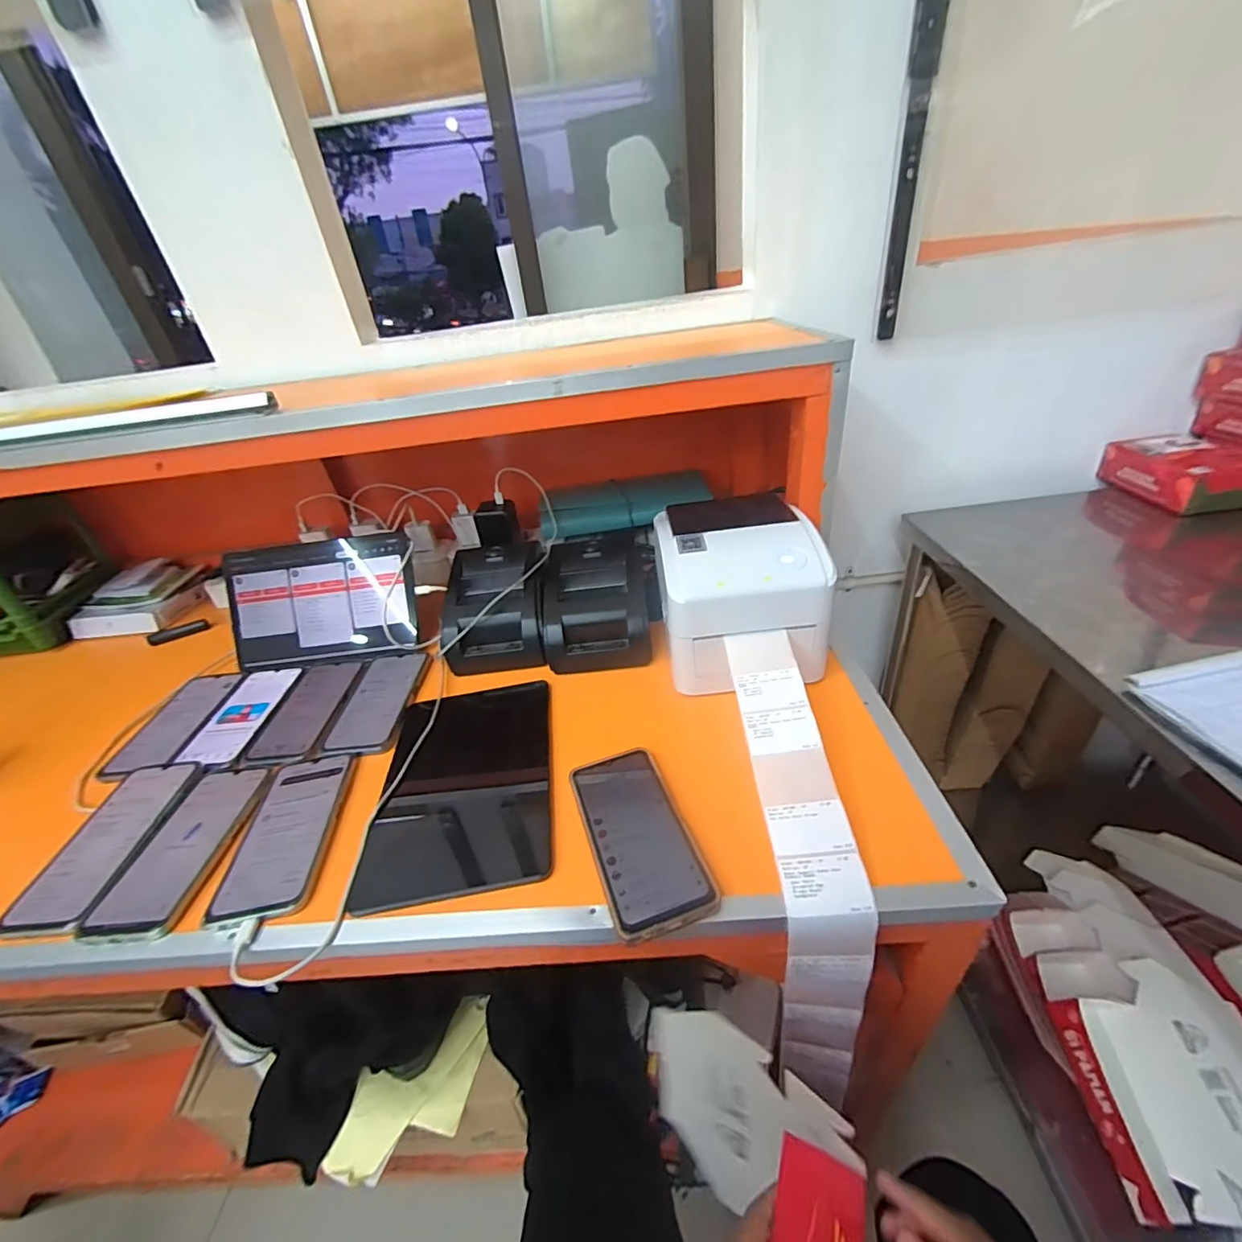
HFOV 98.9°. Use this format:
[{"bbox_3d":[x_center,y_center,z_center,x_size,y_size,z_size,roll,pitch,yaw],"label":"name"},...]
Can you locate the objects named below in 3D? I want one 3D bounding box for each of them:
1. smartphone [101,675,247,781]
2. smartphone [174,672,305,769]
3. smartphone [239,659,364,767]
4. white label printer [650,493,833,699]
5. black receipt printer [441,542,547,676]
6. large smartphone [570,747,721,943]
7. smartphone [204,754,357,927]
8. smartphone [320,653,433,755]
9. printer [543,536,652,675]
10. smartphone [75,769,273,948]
[{"bbox_3d":[-0.539,0.118,0.647,0.086,0.013,0.178,-6,34,4],"label":"smartphone"},{"bbox_3d":[-0.457,0.112,0.639,0.083,0.006,0.171,-7,34,2],"label":"smartphone"},{"bbox_3d":[-0.377,0.103,0.639,0.083,0.007,0.171,-7,34,2],"label":"smartphone"},{"bbox_3d":[0.130,-0.036,0.594,0.165,0.140,0.176,-7,34,2],"label":"white label printer"},{"bbox_3d":[-0.159,-0.020,0.687,0.121,0.098,0.144,-6,34,3],"label":"black receipt printer"},{"bbox_3d":[0.013,0.173,0.443,0.079,0.006,0.164,-15,35,-11],"label":"large smartphone"},{"bbox_3d":[-0.307,0.191,0.493,0.082,0.009,0.173,-10,34,-3],"label":"smartphone"},{"bbox_3d":[-0.289,0.095,0.634,0.086,0.009,0.166,-6,34,2],"label":"smartphone"},{"bbox_3d":[-0.030,-0.024,0.672,0.129,0.100,0.142,-6,34,3],"label":"printer"},{"bbox_3d":[-0.399,0.206,0.490,0.085,0.008,0.168,-6,34,4],"label":"smartphone"}]

